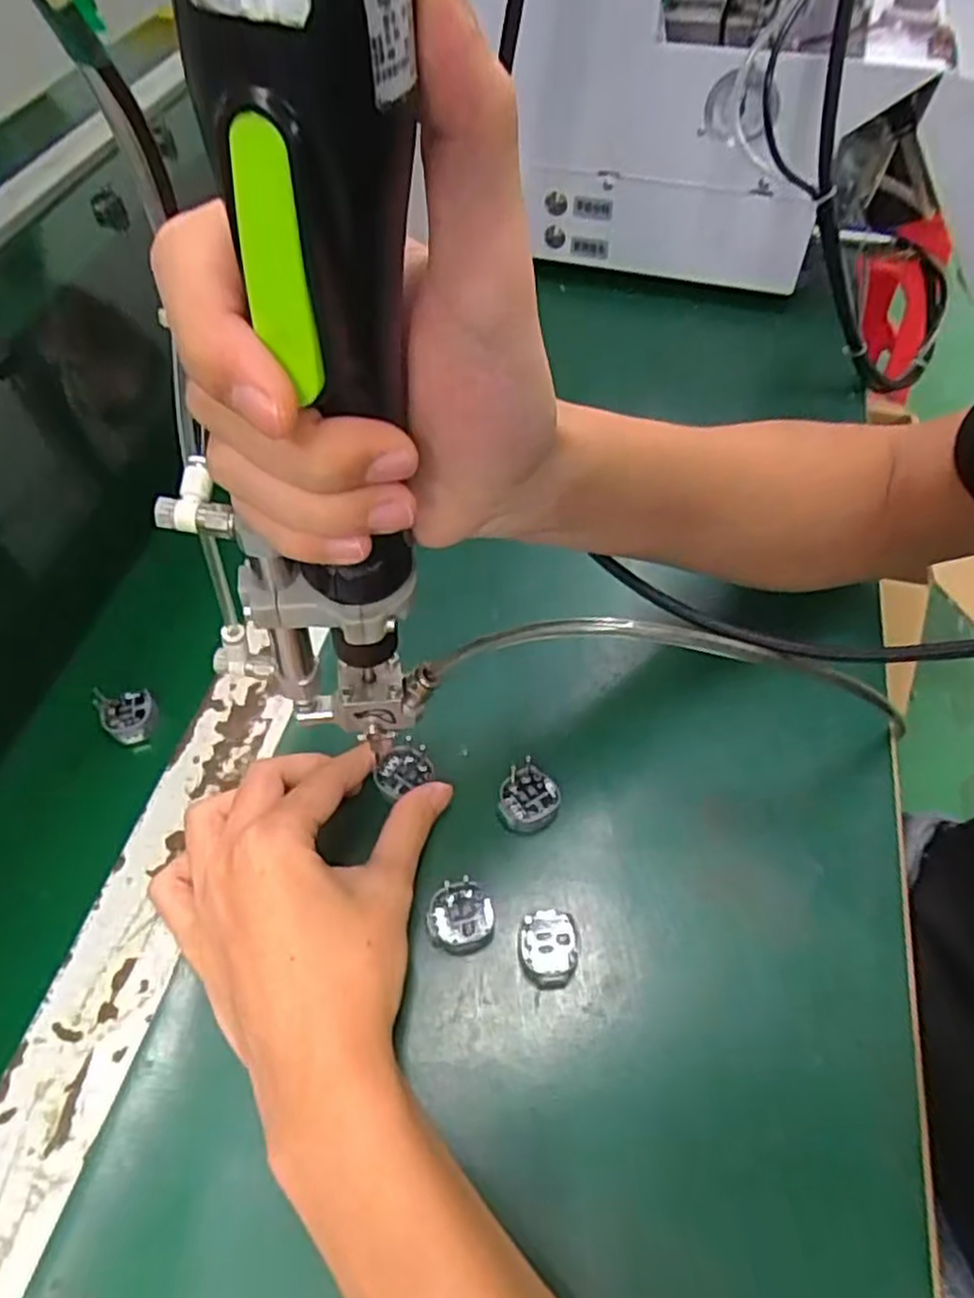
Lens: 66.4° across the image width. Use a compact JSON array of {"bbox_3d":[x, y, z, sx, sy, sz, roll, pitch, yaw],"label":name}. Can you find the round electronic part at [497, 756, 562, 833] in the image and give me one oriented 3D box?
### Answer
[{"bbox_3d":[0.020,0.070,0.346,0.026,0.012,0.030,22,59,17],"label":"round electronic part"}]

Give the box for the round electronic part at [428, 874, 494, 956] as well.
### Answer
[{"bbox_3d":[-0.011,0.113,0.314,0.028,0.016,0.026,-1,55,2],"label":"round electronic part"}]

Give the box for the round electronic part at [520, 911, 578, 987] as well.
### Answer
[{"bbox_3d":[0.025,0.125,0.311,0.023,0.011,0.029,2,55,4],"label":"round electronic part"}]

